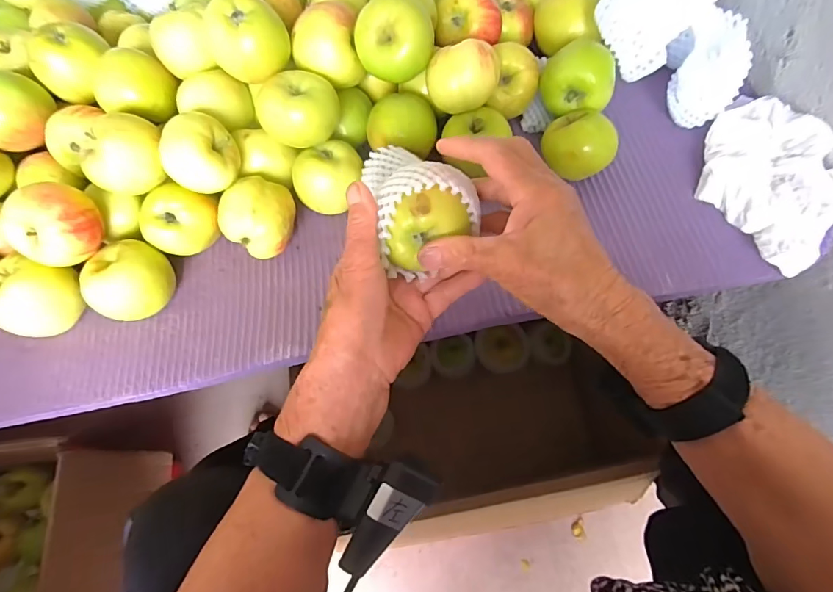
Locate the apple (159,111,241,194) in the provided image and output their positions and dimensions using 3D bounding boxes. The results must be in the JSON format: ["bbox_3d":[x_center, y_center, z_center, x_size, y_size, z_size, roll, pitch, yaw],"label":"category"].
[{"bbox_3d":[-0.177,-0.115,0.363,0.056,0.048,0.052,-12,65,-5],"label":"apple"}]

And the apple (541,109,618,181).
[{"bbox_3d":[0.144,-0.132,0.403,0.063,0.046,0.055,20,67,10],"label":"apple"}]

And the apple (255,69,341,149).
[{"bbox_3d":[-0.096,-0.152,0.374,0.052,0.051,0.052,0,65,1],"label":"apple"}]

